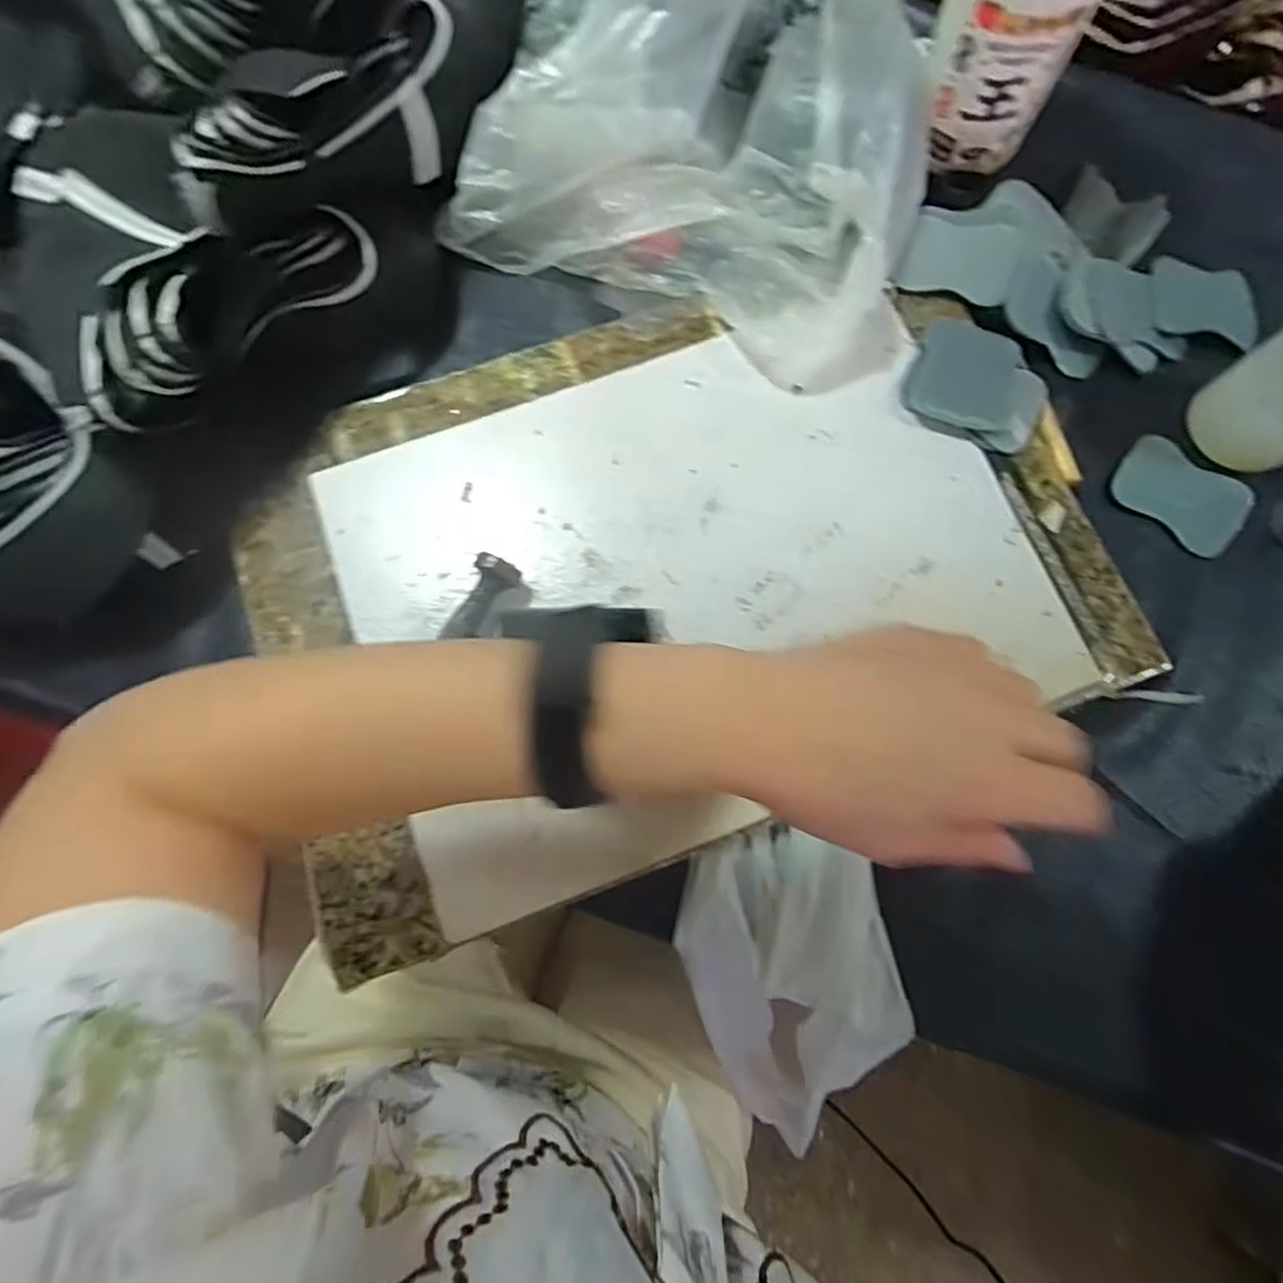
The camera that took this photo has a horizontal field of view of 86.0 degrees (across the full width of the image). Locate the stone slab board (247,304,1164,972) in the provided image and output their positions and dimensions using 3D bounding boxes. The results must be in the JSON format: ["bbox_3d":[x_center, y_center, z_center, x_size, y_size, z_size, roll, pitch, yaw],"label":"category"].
[{"bbox_3d":[0.022,-0.051,0.416,0.490,0.013,0.330,-18,76,-4],"label":"stone slab board"}]

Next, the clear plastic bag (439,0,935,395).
[{"bbox_3d":[0.060,-0.375,0.460,0.300,0.100,0.348,20,76,6],"label":"clear plastic bag"}]

